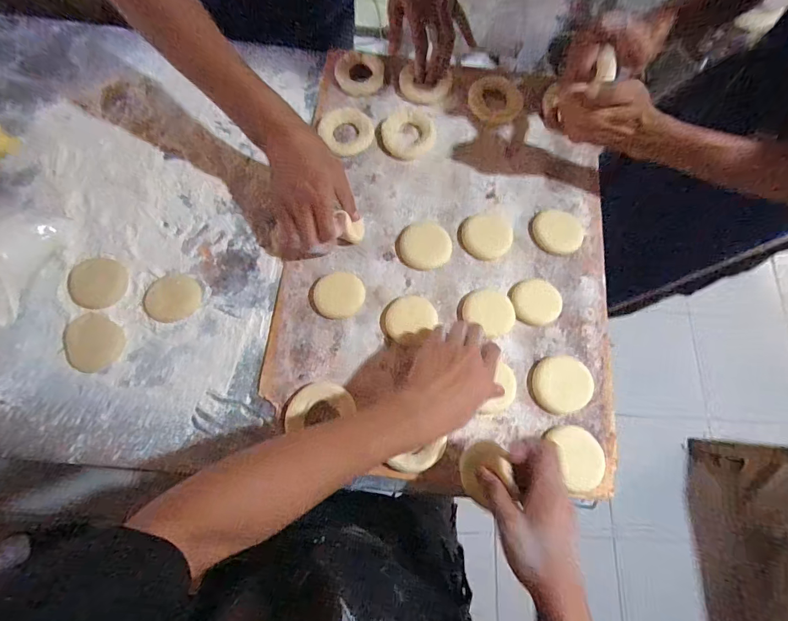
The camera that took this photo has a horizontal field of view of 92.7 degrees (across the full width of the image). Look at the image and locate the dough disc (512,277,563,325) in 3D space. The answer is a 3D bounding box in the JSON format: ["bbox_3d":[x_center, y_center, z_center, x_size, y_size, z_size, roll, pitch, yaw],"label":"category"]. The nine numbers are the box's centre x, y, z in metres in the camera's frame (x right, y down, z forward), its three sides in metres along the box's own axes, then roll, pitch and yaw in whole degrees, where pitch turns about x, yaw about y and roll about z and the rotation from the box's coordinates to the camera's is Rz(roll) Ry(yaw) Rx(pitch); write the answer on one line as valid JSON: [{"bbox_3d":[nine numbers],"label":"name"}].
[{"bbox_3d":[0.183,-0.011,0.480,0.060,0.008,0.059,0,74,-2],"label":"dough disc"}]

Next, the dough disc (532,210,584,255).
[{"bbox_3d":[0.223,-0.107,0.514,0.066,0.006,0.059,28,75,6],"label":"dough disc"}]

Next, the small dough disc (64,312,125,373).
[{"bbox_3d":[-0.362,0.037,0.451,0.059,0.006,0.065,-43,80,-12],"label":"small dough disc"}]

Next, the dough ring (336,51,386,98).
[{"bbox_3d":[-0.053,-0.361,0.573,0.074,0.012,0.066,23,75,5],"label":"dough ring"}]

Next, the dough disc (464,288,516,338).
[{"bbox_3d":[0.120,0.002,0.472,0.063,0.012,0.053,33,76,7],"label":"dough disc"}]

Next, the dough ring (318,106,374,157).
[{"bbox_3d":[-0.068,-0.261,0.543,0.074,0.008,0.078,0,74,-2],"label":"dough ring"}]

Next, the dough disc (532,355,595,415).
[{"bbox_3d":[0.205,0.089,0.453,0.072,0.017,0.066,0,74,-2],"label":"dough disc"}]

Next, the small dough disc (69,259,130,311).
[{"bbox_3d":[-0.369,-0.035,0.468,0.065,0.008,0.062,0,74,-2],"label":"small dough disc"}]

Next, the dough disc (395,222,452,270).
[{"bbox_3d":[0.040,-0.087,0.503,0.072,0.014,0.060,5,74,0],"label":"dough disc"}]

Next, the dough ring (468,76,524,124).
[{"bbox_3d":[0.154,-0.320,0.572,0.079,0.011,0.079,0,74,-2],"label":"dough ring"}]

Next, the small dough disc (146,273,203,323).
[{"bbox_3d":[-0.277,-0.016,0.472,0.064,0.004,0.060,0,74,-2],"label":"small dough disc"}]

